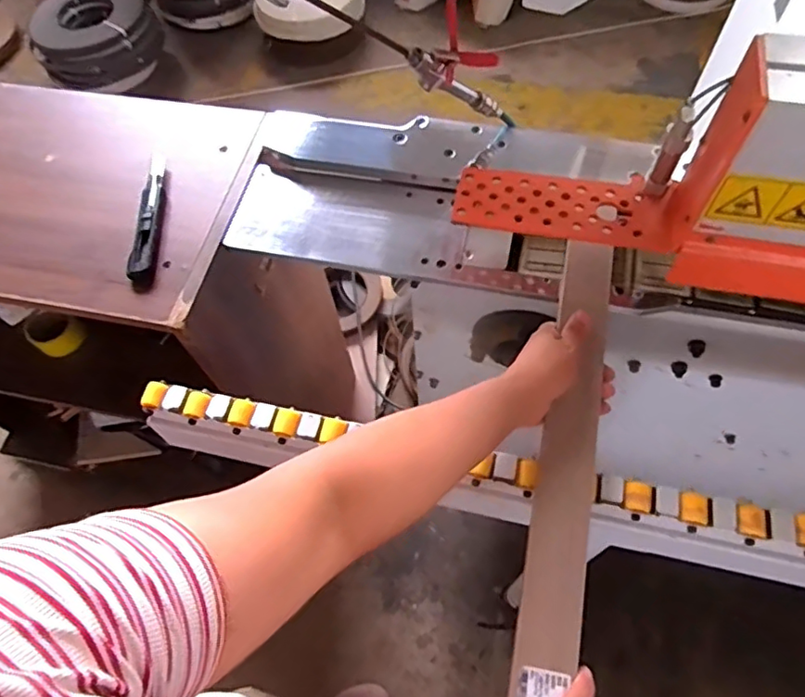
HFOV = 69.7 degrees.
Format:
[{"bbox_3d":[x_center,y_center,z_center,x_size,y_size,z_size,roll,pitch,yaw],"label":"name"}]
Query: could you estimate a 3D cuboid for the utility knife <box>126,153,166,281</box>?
[{"bbox_3d":[-0.317,-0.172,0.723,0.027,0.019,0.190,-3,62,2],"label":"utility knife"}]

